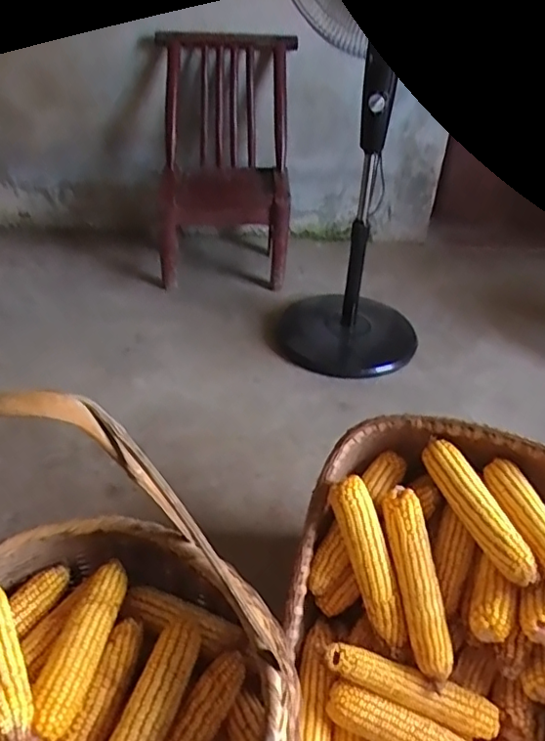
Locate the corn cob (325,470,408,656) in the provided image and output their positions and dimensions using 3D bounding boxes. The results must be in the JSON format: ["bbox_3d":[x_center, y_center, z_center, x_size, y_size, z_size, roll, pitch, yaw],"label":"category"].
[{"bbox_3d":[0.129,0.250,0.762,0.052,0.041,0.218,-12,78,-21],"label":"corn cob"}]

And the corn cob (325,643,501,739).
[{"bbox_3d":[0.169,0.392,0.712,0.214,0.046,0.047,15,39,17],"label":"corn cob"}]

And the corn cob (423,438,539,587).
[{"bbox_3d":[0.269,0.177,0.756,0.049,0.043,0.215,-11,39,-18],"label":"corn cob"}]

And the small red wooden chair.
[{"bbox_3d":[-0.125,-0.531,1.513,0.333,0.561,0.336,-2,37,-6],"label":"small red wooden chair"}]

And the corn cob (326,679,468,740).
[{"bbox_3d":[0.176,0.439,0.680,0.231,0.039,0.050,18,40,20],"label":"corn cob"}]

